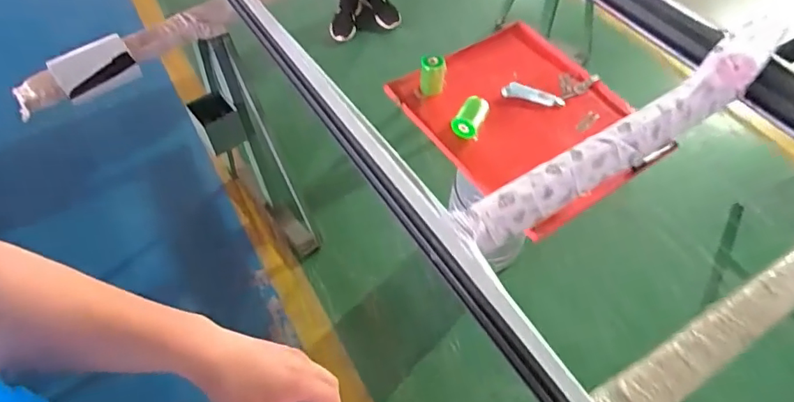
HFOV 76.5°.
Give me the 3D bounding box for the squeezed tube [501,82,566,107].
[{"bbox_3d":[0.364,-0.284,1.347,0.166,0.031,0.048,11,56,8],"label":"squeezed tube"}]

